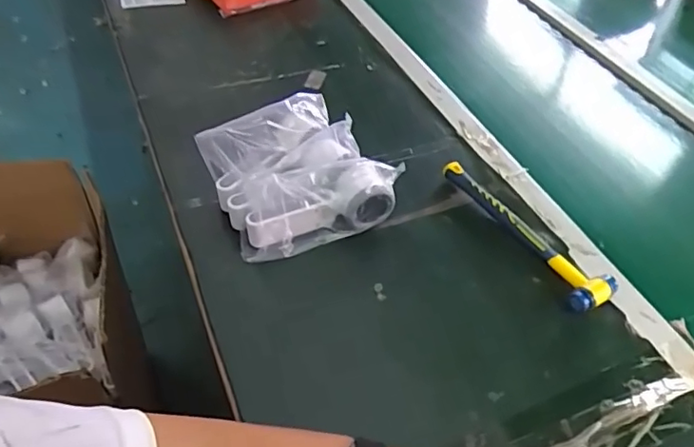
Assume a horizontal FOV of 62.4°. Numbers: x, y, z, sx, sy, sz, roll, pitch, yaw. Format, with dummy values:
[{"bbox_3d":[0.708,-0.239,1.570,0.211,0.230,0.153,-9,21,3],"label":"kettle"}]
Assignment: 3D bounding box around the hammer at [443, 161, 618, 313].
[{"bbox_3d":[0.209,0.003,0.677,0.059,0.022,0.246,-20,51,-21],"label":"hammer"}]

